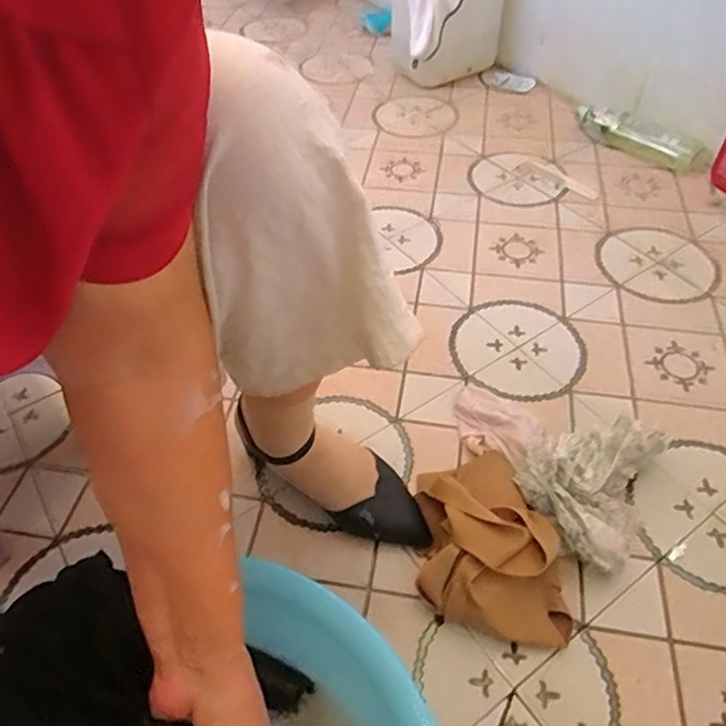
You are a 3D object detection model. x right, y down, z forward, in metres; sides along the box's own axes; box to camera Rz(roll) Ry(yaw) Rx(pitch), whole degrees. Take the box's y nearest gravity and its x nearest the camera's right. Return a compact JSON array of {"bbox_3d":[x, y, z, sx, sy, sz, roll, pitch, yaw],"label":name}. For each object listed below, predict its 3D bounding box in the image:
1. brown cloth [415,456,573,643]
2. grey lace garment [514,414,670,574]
[{"bbox_3d":[0.127,0.167,0.600,0.144,0.071,0.198,2,49,3],"label":"brown cloth"},{"bbox_3d":[0.237,0.121,0.625,0.128,0.086,0.161,31,56,25],"label":"grey lace garment"}]

